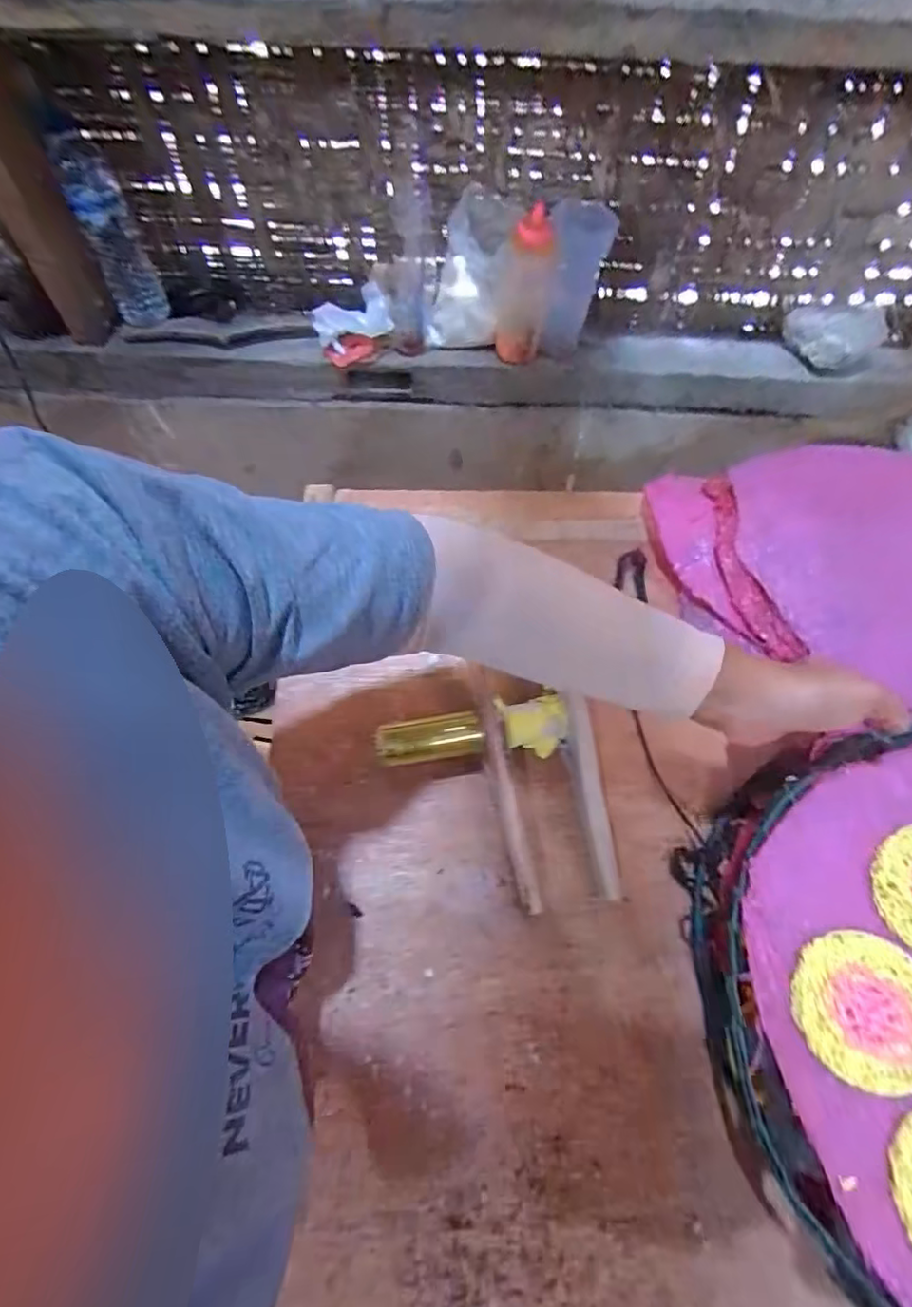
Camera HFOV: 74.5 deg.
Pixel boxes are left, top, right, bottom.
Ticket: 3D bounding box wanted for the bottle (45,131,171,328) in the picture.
[{"bbox_3d":[-0.428,-0.513,0.749,0.068,0.204,0.063,-26,66,-13],"label":"bottle"}]

